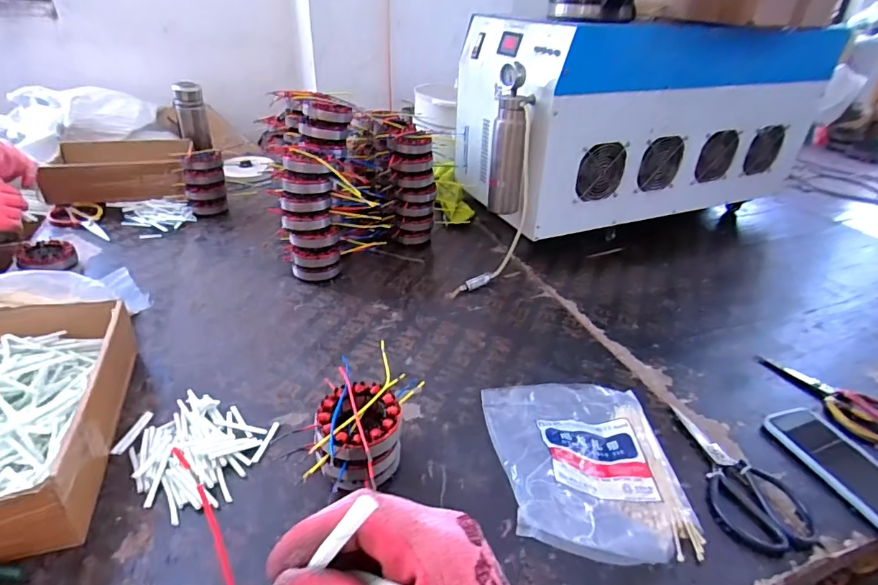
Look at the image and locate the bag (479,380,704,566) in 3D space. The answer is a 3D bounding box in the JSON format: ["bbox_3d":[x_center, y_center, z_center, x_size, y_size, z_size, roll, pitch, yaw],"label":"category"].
[{"bbox_3d":[0.165,0.178,0.540,0.199,0.060,0.244,2,32,-2],"label":"bag"}]

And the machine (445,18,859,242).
[{"bbox_3d":[0.465,-0.403,1.097,0.839,0.362,0.367,-9,34,-18],"label":"machine"}]

